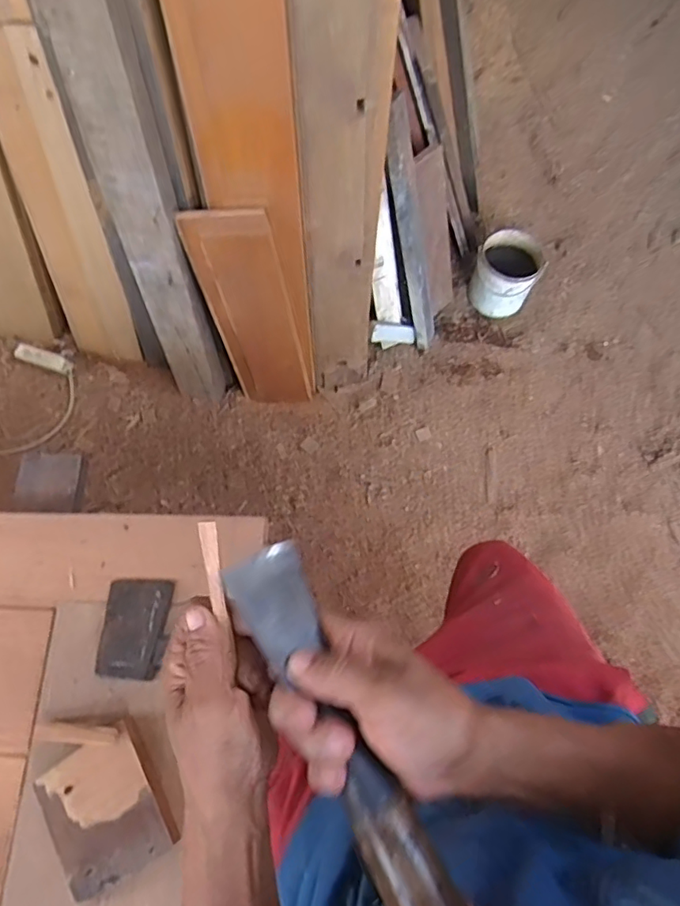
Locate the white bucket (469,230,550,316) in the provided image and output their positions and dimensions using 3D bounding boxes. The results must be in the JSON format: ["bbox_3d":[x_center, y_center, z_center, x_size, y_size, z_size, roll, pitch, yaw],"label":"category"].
[{"bbox_3d":[0.475,-0.508,1.604,0.176,0.174,0.179,0,68,1],"label":"white bucket"}]

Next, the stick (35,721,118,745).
[{"bbox_3d":[-0.281,0.297,0.597,0.104,0.010,0.018,-4,71,16],"label":"stick"}]

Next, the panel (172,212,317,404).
[{"bbox_3d":[-0.196,-0.299,1.295,0.182,0.568,0.017,-3,56,5],"label":"panel"}]

